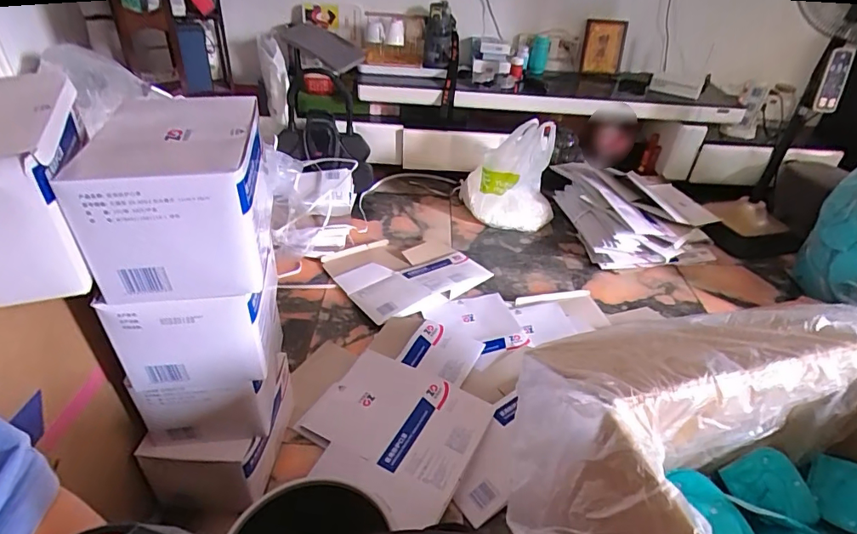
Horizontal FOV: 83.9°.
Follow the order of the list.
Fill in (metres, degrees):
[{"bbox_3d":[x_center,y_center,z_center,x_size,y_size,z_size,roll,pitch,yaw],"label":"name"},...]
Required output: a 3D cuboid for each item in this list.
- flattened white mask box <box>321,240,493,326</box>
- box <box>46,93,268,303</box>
[{"bbox_3d":[-0.070,0.010,1.570,0.435,0.048,0.364,-22,40,-31],"label":"flattened white mask box"},{"bbox_3d":[-0.341,-0.100,0.667,0.202,0.176,0.240,-4,38,-11],"label":"box"}]

